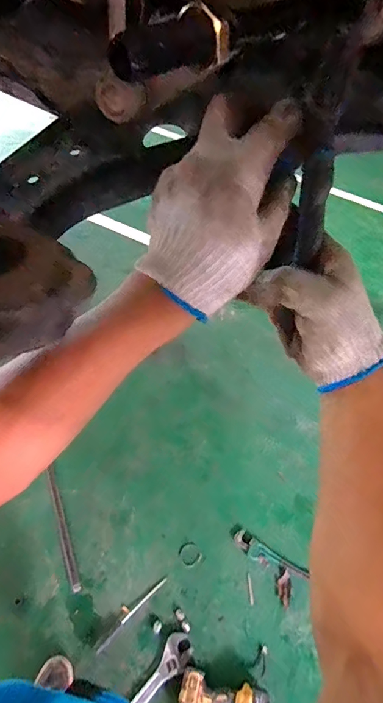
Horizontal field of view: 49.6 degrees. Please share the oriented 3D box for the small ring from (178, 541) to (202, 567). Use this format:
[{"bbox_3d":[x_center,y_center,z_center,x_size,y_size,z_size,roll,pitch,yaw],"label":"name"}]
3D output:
[{"bbox_3d":[-0.006,0.708,1.449,0.075,0.011,0.080,-16,53,-21],"label":"small ring"}]

